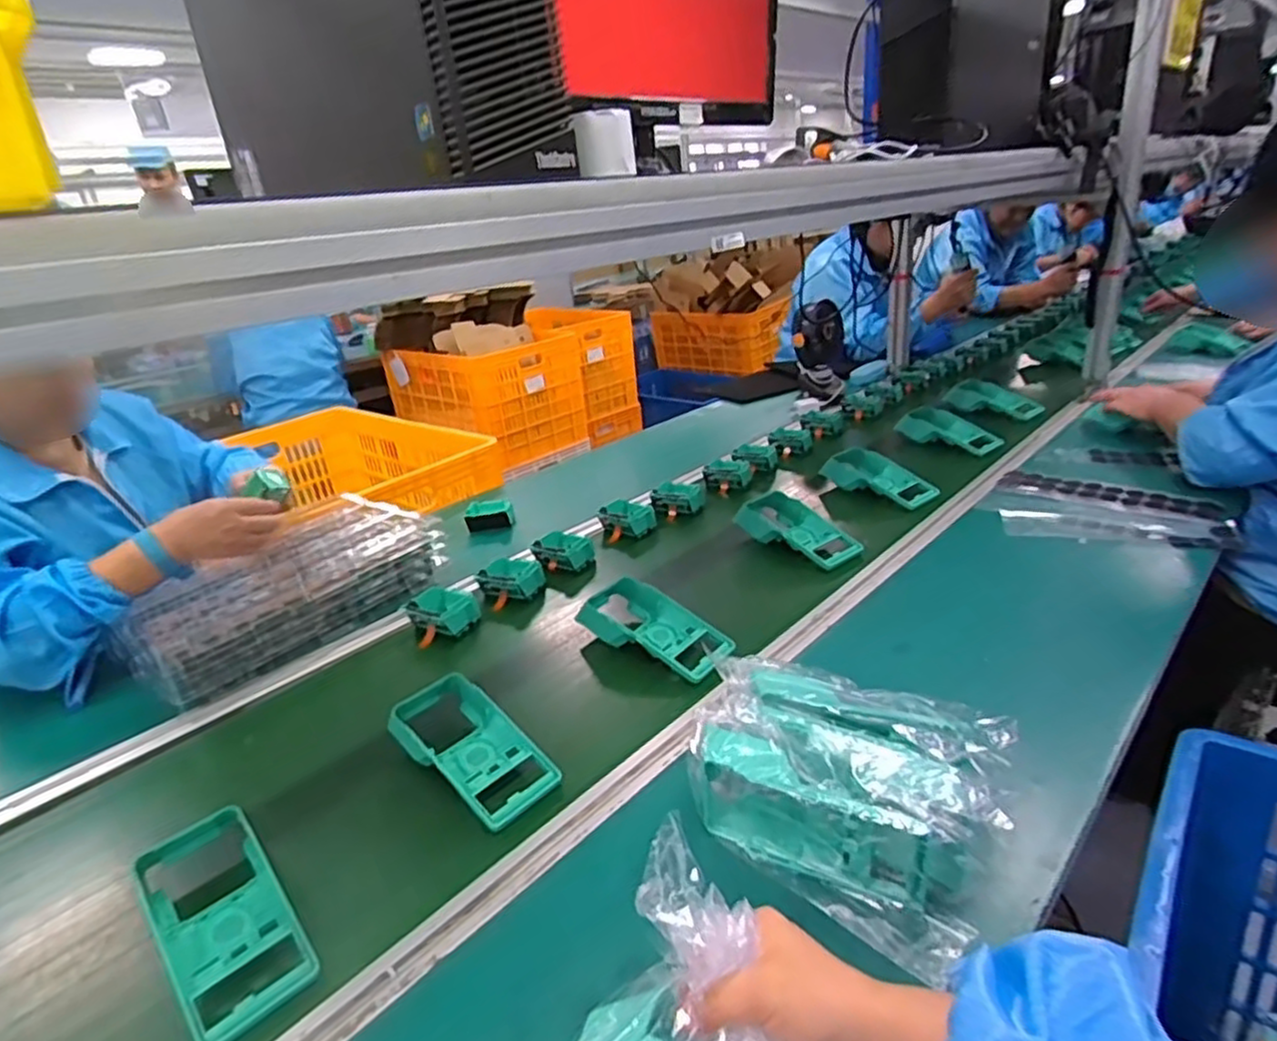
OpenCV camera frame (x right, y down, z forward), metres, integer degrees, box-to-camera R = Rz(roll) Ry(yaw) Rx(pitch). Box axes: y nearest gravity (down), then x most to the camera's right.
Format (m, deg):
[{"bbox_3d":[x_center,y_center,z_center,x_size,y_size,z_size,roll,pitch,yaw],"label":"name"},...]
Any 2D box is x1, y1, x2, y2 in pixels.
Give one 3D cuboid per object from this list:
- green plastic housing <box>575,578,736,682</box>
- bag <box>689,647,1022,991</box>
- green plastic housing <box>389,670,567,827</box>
[{"bbox_3d":[0.020,0.124,0.830,0.185,0.049,0.093,15,31,37],"label":"green plastic housing"},{"bbox_3d":[0.157,0.208,0.562,0.241,0.096,0.170,18,33,41],"label":"bag"},{"bbox_3d":[-0.158,0.212,0.676,0.171,0.038,0.087,18,33,41],"label":"green plastic housing"}]

